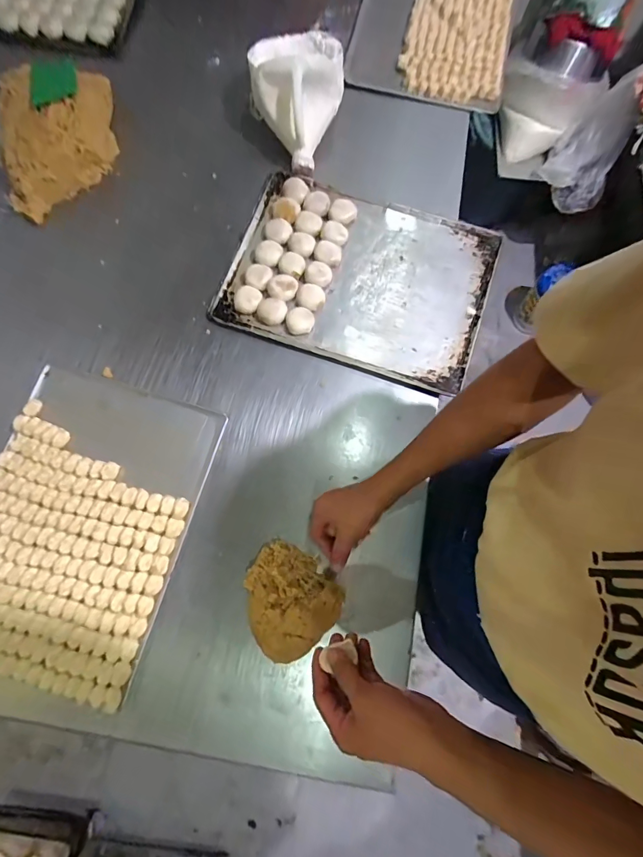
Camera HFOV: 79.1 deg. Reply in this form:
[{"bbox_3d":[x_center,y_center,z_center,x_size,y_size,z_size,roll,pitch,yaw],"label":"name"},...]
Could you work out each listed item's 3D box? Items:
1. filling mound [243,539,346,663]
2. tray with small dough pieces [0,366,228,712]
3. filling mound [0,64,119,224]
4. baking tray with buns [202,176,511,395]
[{"bbox_3d":[-0.053,0.248,0.570,0.148,0.064,0.131,43,81,10],"label":"filling mound"},{"bbox_3d":[-0.385,0.147,0.619,0.325,0.021,0.449,16,77,5],"label":"tray with small dough pieces"},{"bbox_3d":[-0.514,-0.573,0.751,0.214,0.081,0.306,-16,77,-3],"label":"filling mound"},{"bbox_3d":[0.066,-0.281,0.712,0.463,0.035,0.343,18,77,5],"label":"baking tray with buns"}]

